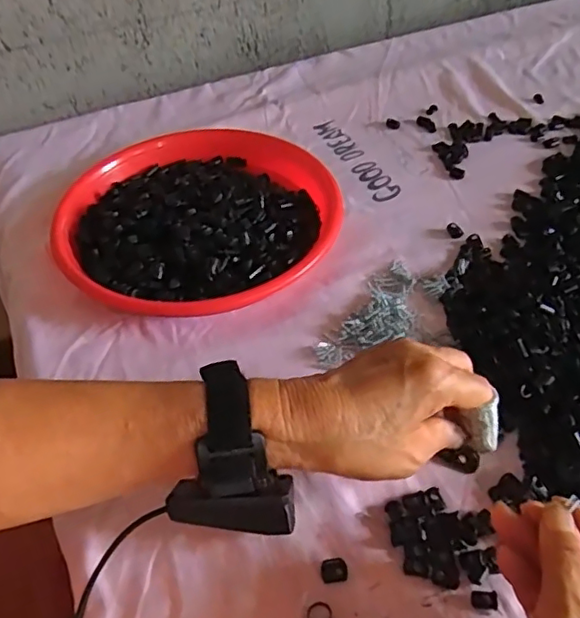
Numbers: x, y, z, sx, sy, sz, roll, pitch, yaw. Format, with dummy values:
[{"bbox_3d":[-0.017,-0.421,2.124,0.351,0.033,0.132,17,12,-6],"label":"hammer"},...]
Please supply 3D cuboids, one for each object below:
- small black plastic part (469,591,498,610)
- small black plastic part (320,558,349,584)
[{"bbox_3d":[0.108,0.161,0.319,0.014,0.004,0.009,2,48,5],"label":"small black plastic part"},{"bbox_3d":[0.025,0.150,0.332,0.015,0.004,0.013,-8,48,-4],"label":"small black plastic part"}]

